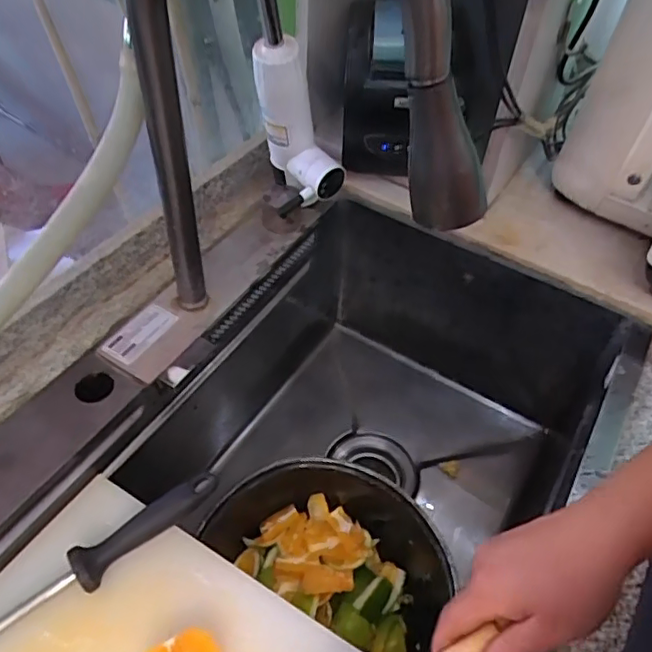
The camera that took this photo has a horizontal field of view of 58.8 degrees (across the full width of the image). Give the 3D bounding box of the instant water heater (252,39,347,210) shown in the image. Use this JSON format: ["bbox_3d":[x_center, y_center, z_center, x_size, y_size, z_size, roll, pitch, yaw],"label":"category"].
[{"bbox_3d":[-0.029,-0.220,0.639,0.081,0.175,0.070,32,54,23],"label":"instant water heater"}]

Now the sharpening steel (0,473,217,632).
[{"bbox_3d":[-0.210,0.203,0.440,0.289,0.026,0.030,-30,56,-27],"label":"sharpening steel"}]

